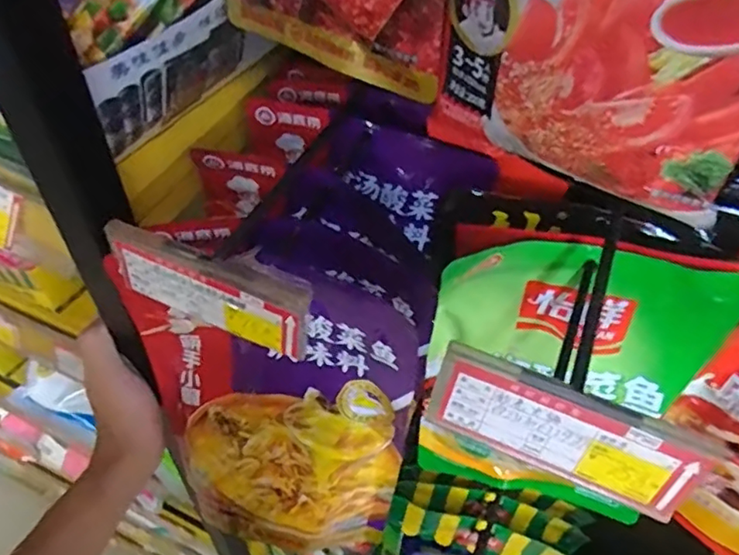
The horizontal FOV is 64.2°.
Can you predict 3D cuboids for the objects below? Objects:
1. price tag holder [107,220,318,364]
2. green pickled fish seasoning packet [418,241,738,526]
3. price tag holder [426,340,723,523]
[{"bbox_3d":[-0.072,0.004,0.272,0.099,0.045,0.015,20,53,13],"label":"price tag holder"},{"bbox_3d":[0.126,0.078,0.417,0.175,0.241,0.062,14,51,9],"label":"green pickled fish seasoning packet"},{"bbox_3d":[0.073,0.060,0.228,0.099,0.046,0.004,22,36,11],"label":"price tag holder"}]

